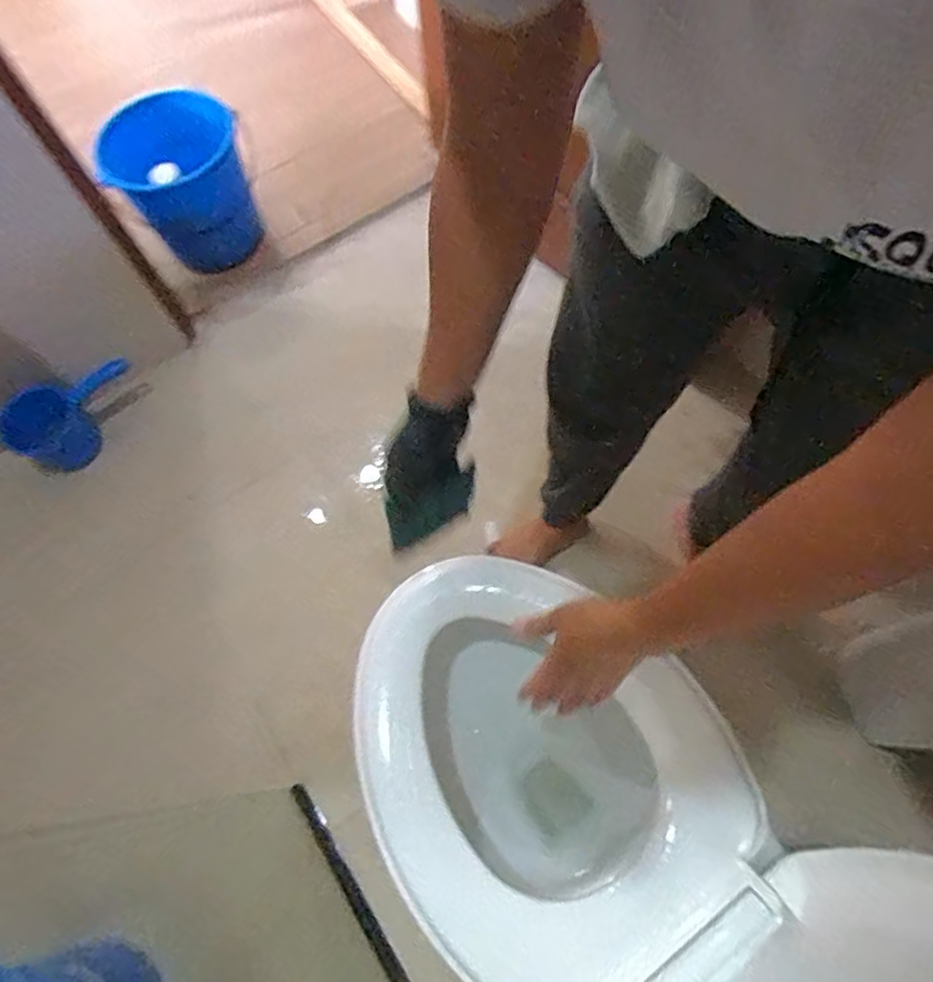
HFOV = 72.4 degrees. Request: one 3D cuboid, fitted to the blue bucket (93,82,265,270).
[{"bbox_3d":[-0.542,-0.605,1.258,0.228,0.260,0.225,-1,69,2],"label":"blue bucket"}]

